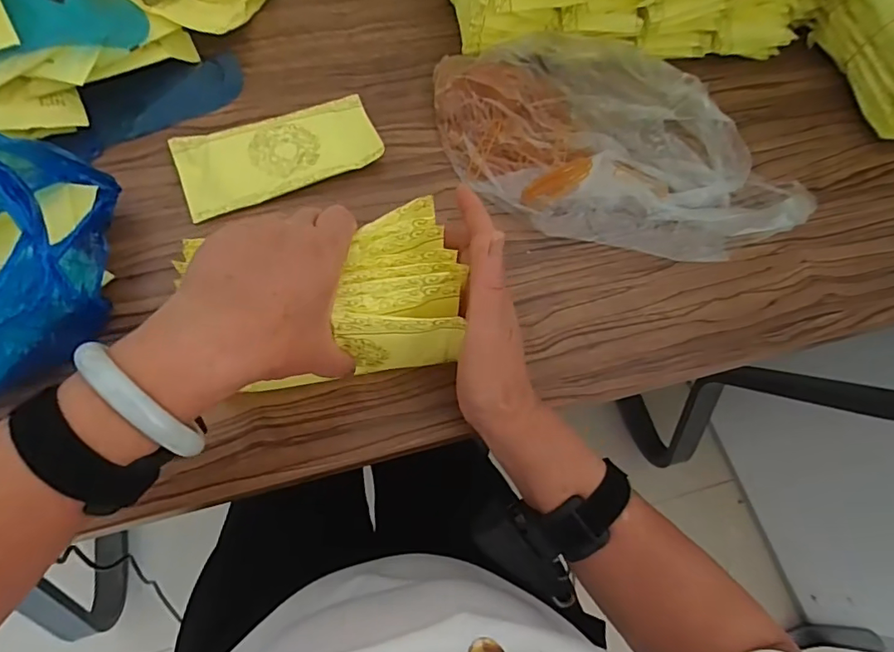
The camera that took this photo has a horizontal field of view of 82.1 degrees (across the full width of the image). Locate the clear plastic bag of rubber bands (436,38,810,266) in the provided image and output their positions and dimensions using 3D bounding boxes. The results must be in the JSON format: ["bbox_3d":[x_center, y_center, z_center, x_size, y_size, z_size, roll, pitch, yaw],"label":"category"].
[{"bbox_3d":[0.146,-0.165,0.461,0.328,0.057,0.180,21,65,6],"label":"clear plastic bag of rubber bands"}]

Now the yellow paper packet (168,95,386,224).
[{"bbox_3d":[-0.150,-0.156,0.459,0.171,0.015,0.086,-22,68,-13],"label":"yellow paper packet"}]

